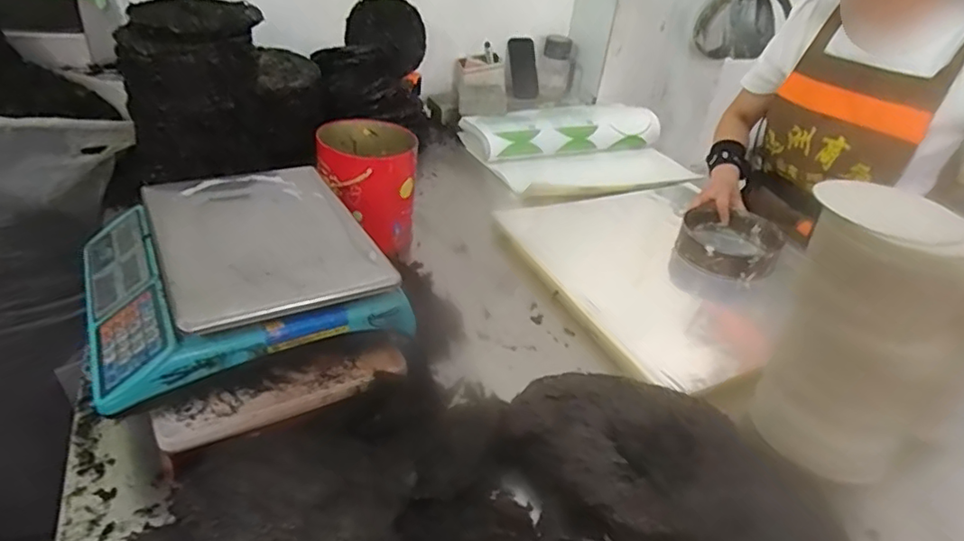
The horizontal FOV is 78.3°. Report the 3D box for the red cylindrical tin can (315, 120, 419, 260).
[{"bbox_3d":[-0.199,-0.144,1.022,0.156,0.186,0.168,-2,35,-14],"label":"red cylindrical tin can"}]

